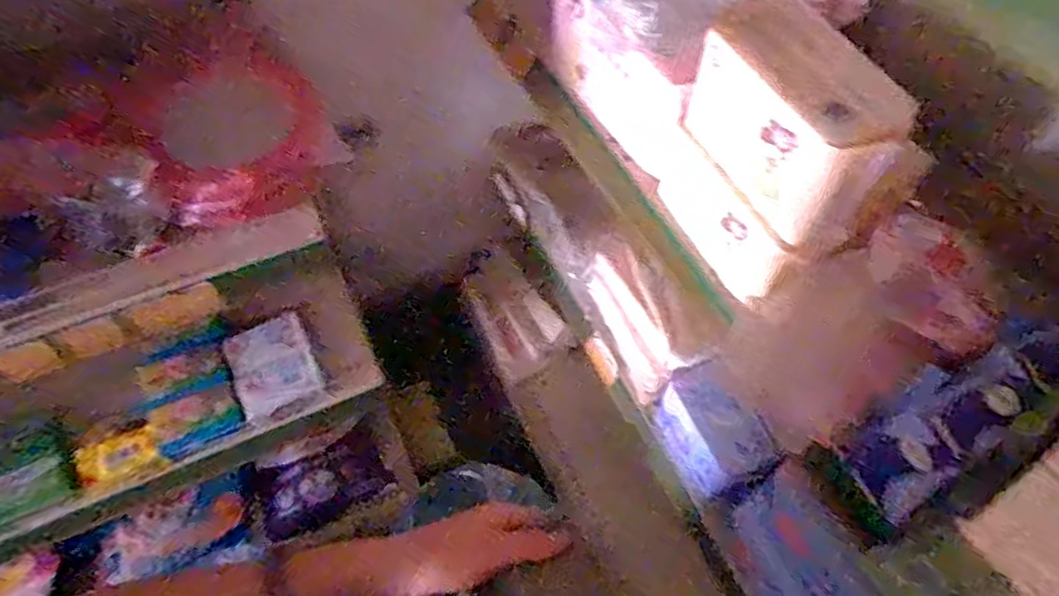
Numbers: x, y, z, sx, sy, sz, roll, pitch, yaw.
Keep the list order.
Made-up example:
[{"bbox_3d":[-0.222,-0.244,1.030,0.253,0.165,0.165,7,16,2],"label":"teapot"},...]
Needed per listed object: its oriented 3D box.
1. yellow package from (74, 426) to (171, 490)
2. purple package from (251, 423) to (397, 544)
[{"bbox_3d":[-0.569,0.221,0.922,0.107,0.011,0.071,-18,102,-11],"label":"yellow package"},{"bbox_3d":[-0.382,0.343,1.233,0.227,0.028,0.137,-22,98,-27],"label":"purple package"}]

